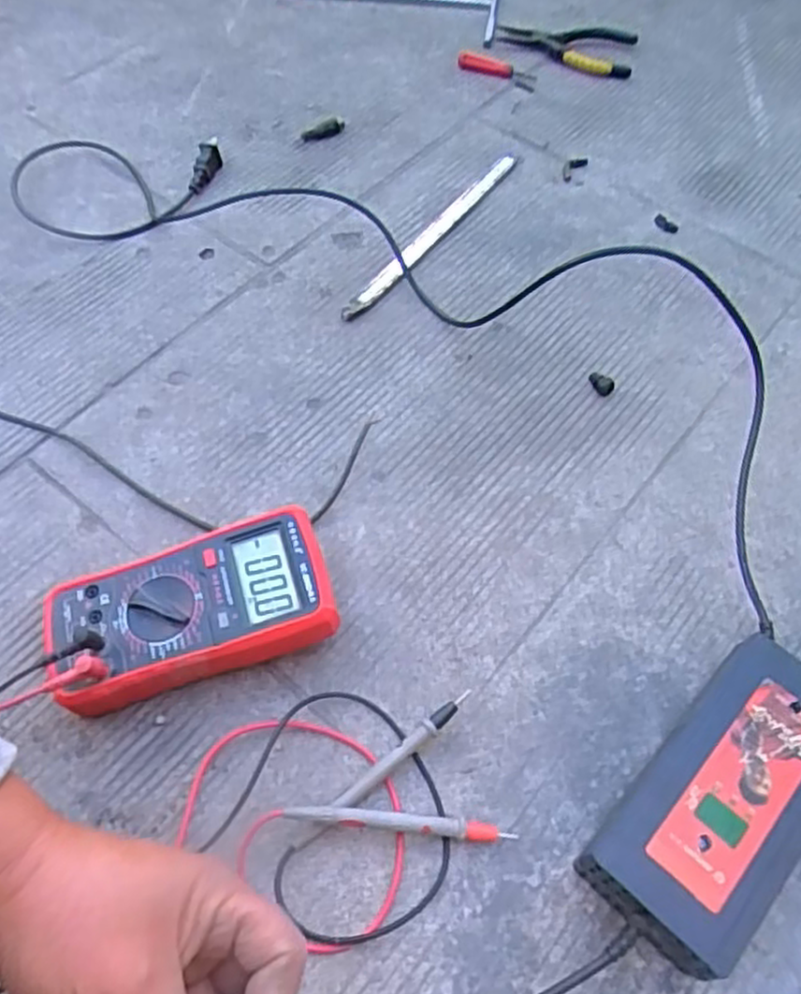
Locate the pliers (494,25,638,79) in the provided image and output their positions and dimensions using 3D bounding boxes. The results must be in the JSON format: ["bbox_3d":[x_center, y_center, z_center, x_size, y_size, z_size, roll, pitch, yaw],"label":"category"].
[{"bbox_3d":[0.196,-0.543,0.896,0.165,0.011,0.088,13,60,7],"label":"pliers"}]

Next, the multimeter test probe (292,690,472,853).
[{"bbox_3d":[-0.009,0.167,0.462,0.138,0.015,0.012,-37,66,-20],"label":"multimeter test probe"}]

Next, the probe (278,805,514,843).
[{"bbox_3d":[0.000,0.195,0.446,0.135,0.017,0.012,4,59,1],"label":"probe"}]

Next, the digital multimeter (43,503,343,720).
[{"bbox_3d":[-0.138,0.076,0.495,0.177,0.054,0.089,-15,60,-10],"label":"digital multimeter"}]

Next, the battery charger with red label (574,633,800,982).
[{"bbox_3d":[0.188,0.175,0.437,0.085,0.059,0.175,39,67,20],"label":"battery charger with red label"}]

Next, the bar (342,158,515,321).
[{"bbox_3d":[0.034,-0.257,0.724,0.019,0.010,0.280,31,63,16],"label":"bar"}]

